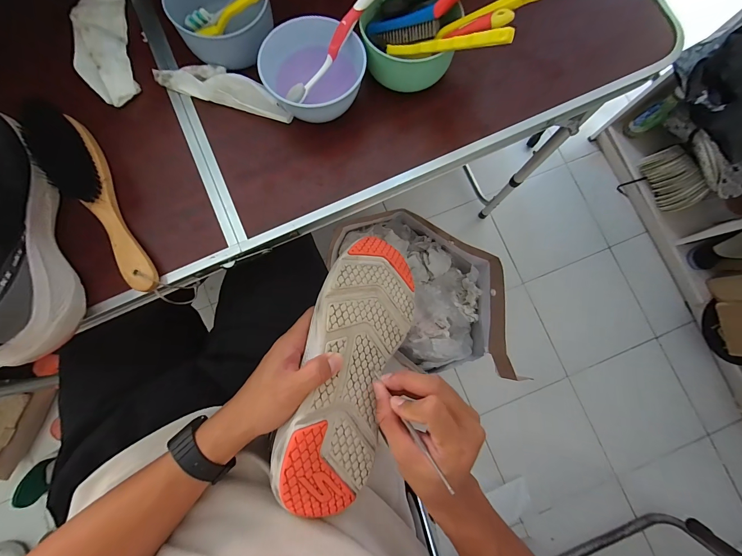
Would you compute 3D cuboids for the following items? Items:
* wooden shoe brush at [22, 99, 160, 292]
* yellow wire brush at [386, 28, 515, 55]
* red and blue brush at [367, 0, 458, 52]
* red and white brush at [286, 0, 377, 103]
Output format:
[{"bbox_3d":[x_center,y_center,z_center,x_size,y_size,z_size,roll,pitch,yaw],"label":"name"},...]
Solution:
[{"bbox_3d":[-0.309,-0.086,0.353,0.056,0.033,0.240,-30,84,-4],"label":"wooden shoe brush"},{"bbox_3d":[0.074,-0.237,0.325,0.140,0.015,0.011,25,81,38],"label":"yellow wire brush"},{"bbox_3d":[0.070,-0.284,0.340,0.151,0.024,0.031,-9,81,30],"label":"red and blue brush"},{"bbox_3d":[-0.030,-0.262,0.344,0.013,0.018,0.174,44,104,5],"label":"red and white brush"}]

